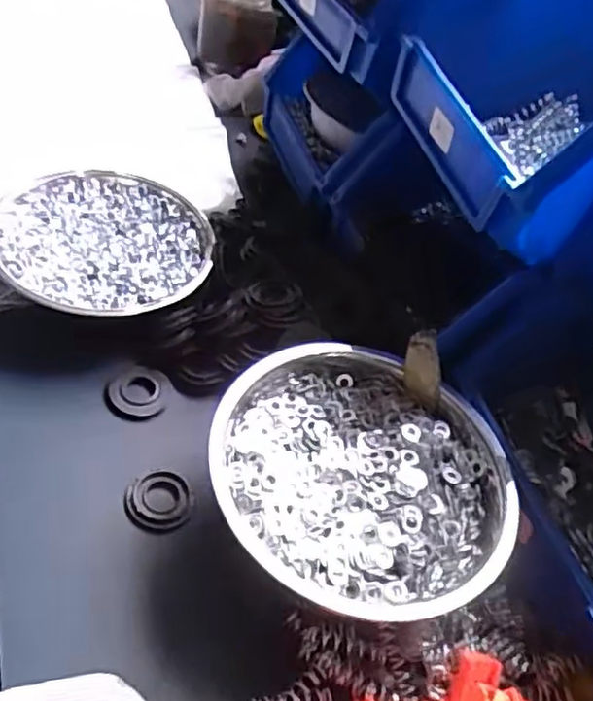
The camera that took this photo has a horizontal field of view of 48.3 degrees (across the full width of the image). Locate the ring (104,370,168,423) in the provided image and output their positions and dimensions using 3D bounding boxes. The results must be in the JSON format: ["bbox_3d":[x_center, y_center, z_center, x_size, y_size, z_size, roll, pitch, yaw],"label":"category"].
[{"bbox_3d":[-0.118,0.033,0.487,0.043,0.004,0.043,7,47,-8],"label":"ring"}]

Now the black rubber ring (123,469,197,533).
[{"bbox_3d":[-0.089,0.099,0.434,0.043,0.006,0.043,7,47,-8],"label":"black rubber ring"}]

